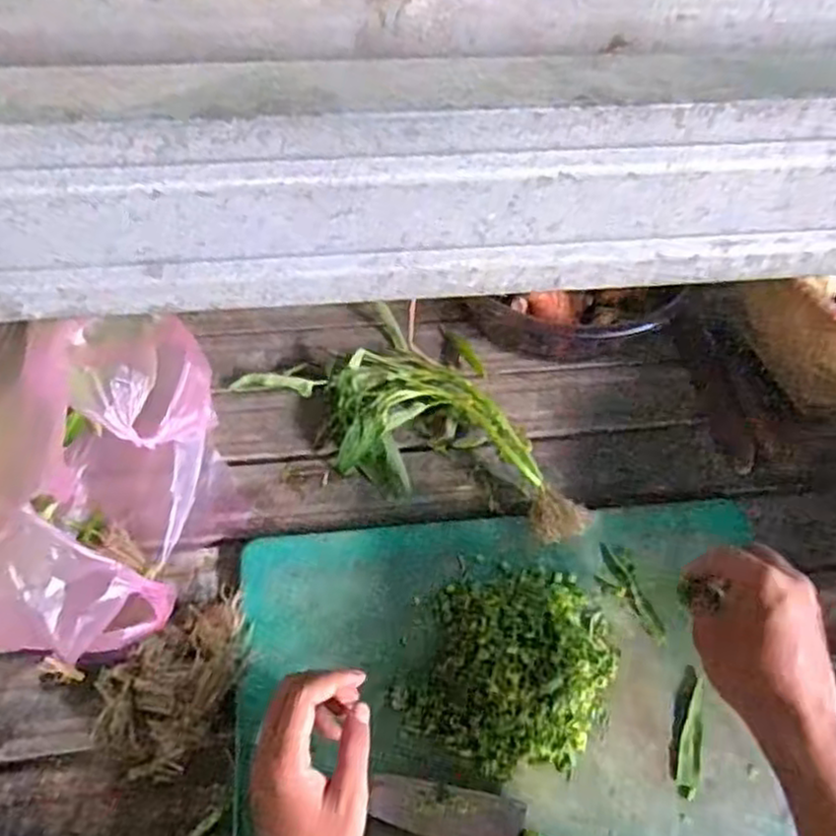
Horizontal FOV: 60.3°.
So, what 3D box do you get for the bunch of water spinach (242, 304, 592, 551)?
[{"bbox_3d":[0.025,-0.001,0.679,0.309,0.046,0.189,33,64,16],"label":"bunch of water spinach"}]

